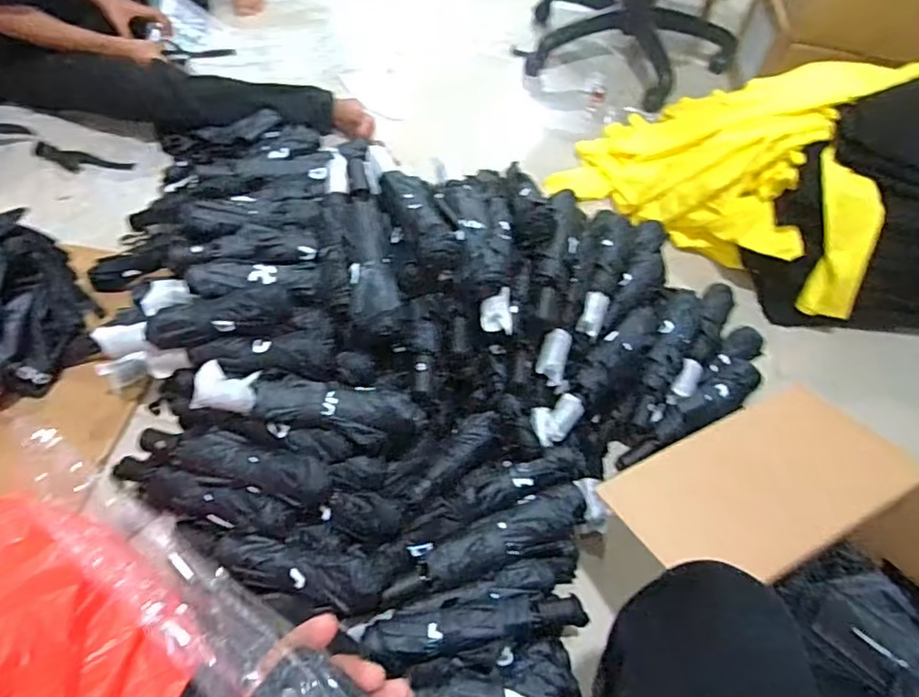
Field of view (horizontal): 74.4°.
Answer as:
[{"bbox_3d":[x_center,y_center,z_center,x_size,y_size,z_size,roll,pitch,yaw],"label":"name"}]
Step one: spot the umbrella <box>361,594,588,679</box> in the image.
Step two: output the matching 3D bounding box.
[{"bbox_3d":[0.023,0.347,0.752,0.276,0.067,0.062,-7,54,-11],"label":"umbrella"}]

